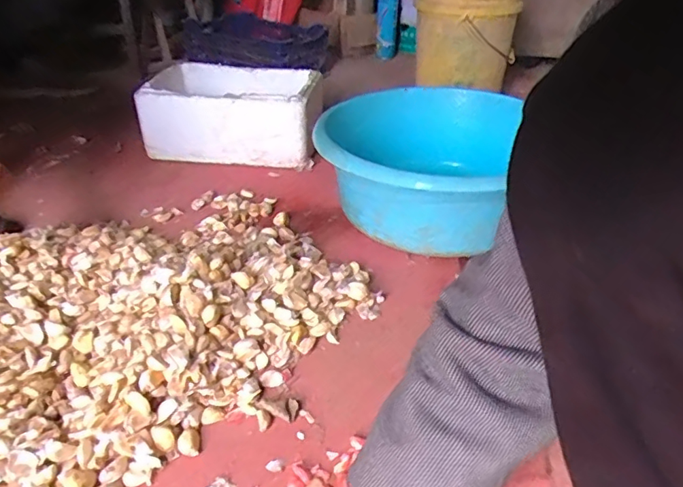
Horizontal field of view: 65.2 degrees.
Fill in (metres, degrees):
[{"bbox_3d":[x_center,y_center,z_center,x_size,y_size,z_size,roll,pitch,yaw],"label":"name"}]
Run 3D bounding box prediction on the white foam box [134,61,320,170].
[{"bbox_3d":[-0.209,-0.283,1.113,0.336,0.125,0.260,5,34,8],"label":"white foam box"}]

